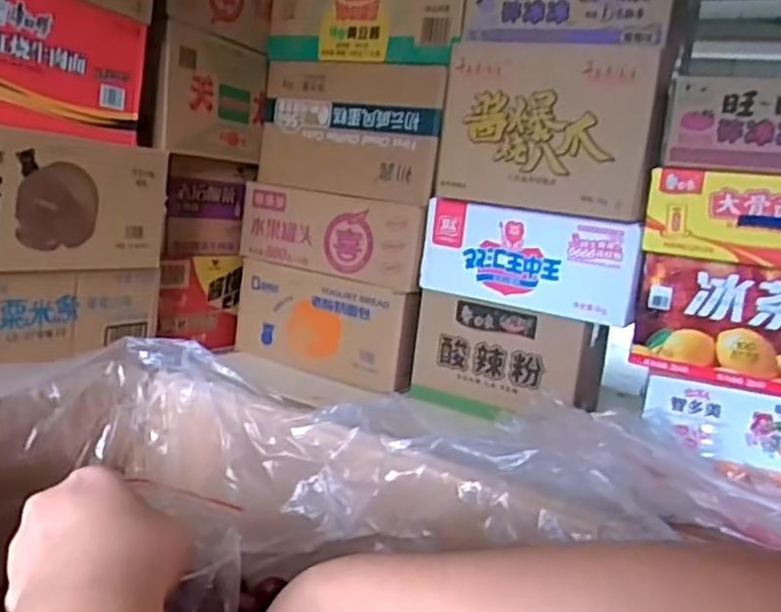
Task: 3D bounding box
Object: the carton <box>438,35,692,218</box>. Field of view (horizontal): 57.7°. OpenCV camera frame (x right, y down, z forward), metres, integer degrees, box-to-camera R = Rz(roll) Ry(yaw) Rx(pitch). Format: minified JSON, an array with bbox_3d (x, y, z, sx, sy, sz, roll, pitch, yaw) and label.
[{"bbox_3d":[0.304,-0.320,1.325,0.394,0.288,0.190,12,11,30],"label":"carton"}]

